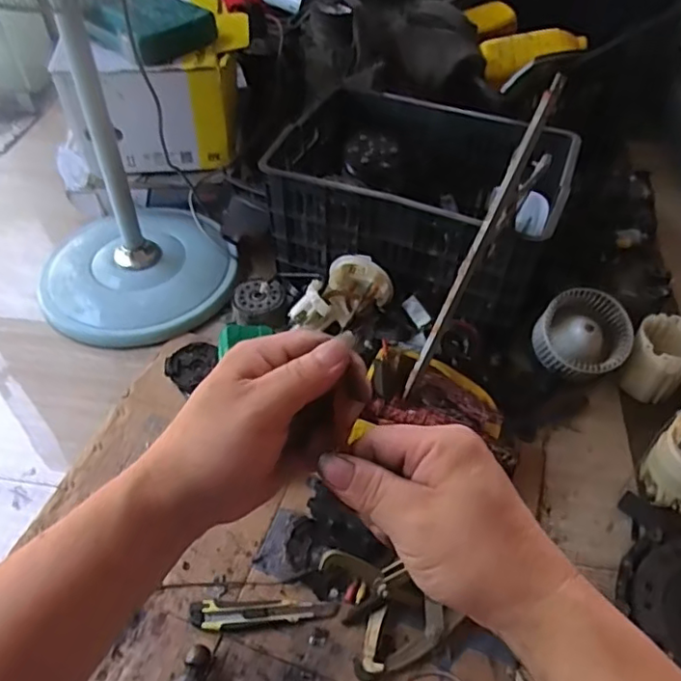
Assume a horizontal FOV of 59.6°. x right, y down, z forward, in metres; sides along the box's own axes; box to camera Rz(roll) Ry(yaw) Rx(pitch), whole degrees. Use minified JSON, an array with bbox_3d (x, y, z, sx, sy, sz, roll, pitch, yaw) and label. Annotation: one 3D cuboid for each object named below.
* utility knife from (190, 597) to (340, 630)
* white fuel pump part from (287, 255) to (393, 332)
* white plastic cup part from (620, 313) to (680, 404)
[{"bbox_3d":[-0.099,0.354,0.774,0.187,0.014,0.036,-2,49,-2],"label":"utility knife"},{"bbox_3d":[0.001,-0.075,1.017,0.116,0.079,0.150,31,56,24],"label":"white fuel pump part"},{"bbox_3d":[0.535,0.028,0.998,0.097,0.106,0.111,29,55,22],"label":"white plastic cup part"}]

